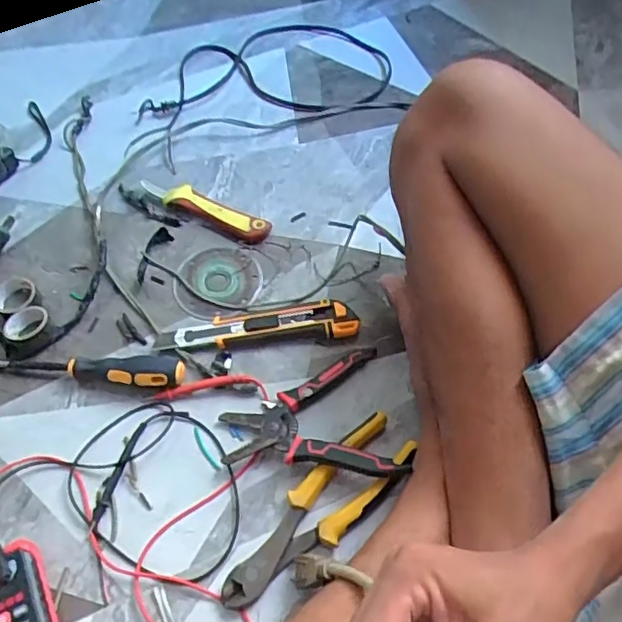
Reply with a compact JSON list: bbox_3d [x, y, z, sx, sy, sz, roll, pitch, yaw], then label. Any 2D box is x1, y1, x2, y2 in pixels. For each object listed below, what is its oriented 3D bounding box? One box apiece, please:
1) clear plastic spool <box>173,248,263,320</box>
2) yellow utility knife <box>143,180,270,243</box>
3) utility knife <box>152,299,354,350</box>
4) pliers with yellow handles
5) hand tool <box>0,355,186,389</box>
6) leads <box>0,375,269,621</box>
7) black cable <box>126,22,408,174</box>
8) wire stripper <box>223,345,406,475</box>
[{"bbox_3d":[-0.100,-0.034,0.637,0.090,0.009,0.086,-1,59,2],"label":"clear plastic spool"},{"bbox_3d":[-0.119,-0.116,0.675,0.156,0.022,0.033,24,63,16],"label":"yellow utility knife"},{"bbox_3d":[-0.053,0.012,0.593,0.193,0.017,0.043,-6,59,-1],"label":"utility knife"},{"bbox_3d":[0.006,0.166,0.496,0.193,0.022,0.054,-40,65,-20],"label":"pliers with yellow handles"},{"bbox_3d":[-0.261,0.057,0.572,0.280,0.026,0.035,0,59,2],"label":"hand tool"},{"bbox_3d":[-0.167,0.158,0.501,0.241,0.033,0.225,0,59,2],"label":"leads"},{"bbox_3d":[-0.073,-0.290,0.759,0.341,0.035,0.185,-19,60,-9],"label":"black cable"},{"bbox_3d":[-0.002,0.100,0.531,0.151,0.033,0.127,-13,59,-6],"label":"wire stripper"}]

